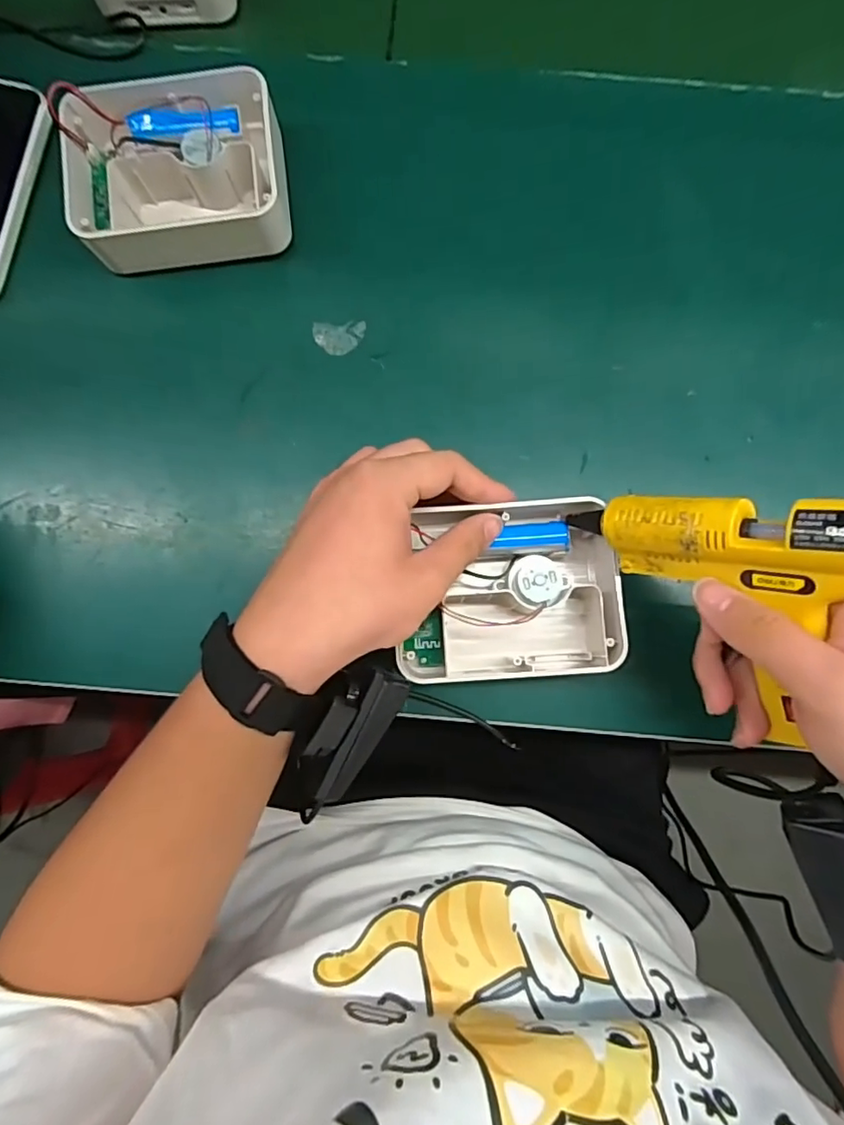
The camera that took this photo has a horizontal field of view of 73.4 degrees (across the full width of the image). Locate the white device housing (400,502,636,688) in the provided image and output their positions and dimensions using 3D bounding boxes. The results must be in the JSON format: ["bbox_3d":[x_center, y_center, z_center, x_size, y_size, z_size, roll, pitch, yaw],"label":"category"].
[{"bbox_3d":[0.053,0.018,0.335,0.119,0.045,0.102,-3,85,0],"label":"white device housing"}]

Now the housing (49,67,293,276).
[{"bbox_3d":[-0.153,-0.244,0.360,0.131,0.043,0.105,-6,85,0],"label":"housing"}]

